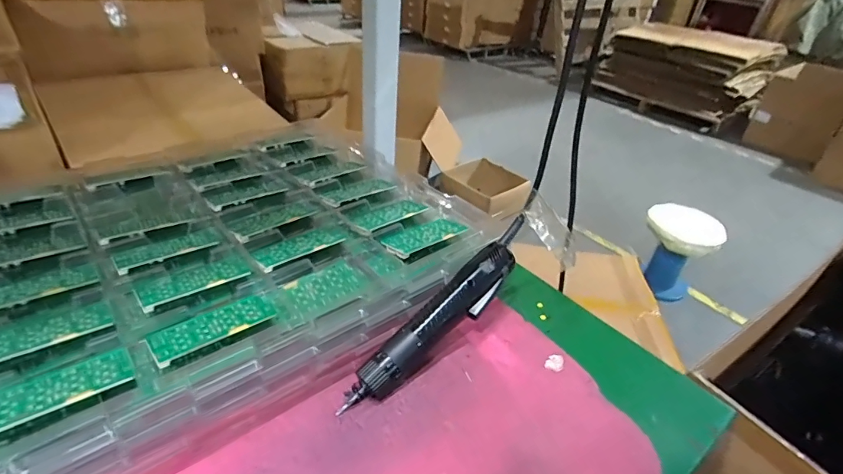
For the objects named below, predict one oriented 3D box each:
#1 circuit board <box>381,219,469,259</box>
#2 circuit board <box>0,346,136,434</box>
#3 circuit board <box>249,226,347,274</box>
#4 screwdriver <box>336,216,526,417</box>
[{"bbox_3d":[0.003,-0.002,0.510,0.095,0.011,0.046,-23,44,-31],"label":"circuit board"},{"bbox_3d":[-0.263,0.109,0.320,0.095,0.004,0.051,-20,31,-35],"label":"circuit board"},{"bbox_3d":[-0.132,0.009,0.488,0.104,0.006,0.047,-20,31,-36],"label":"circuit board"},{"bbox_3d":[0.027,0.072,0.438,0.248,0.028,0.034,-41,54,-20],"label":"screwdriver"}]

